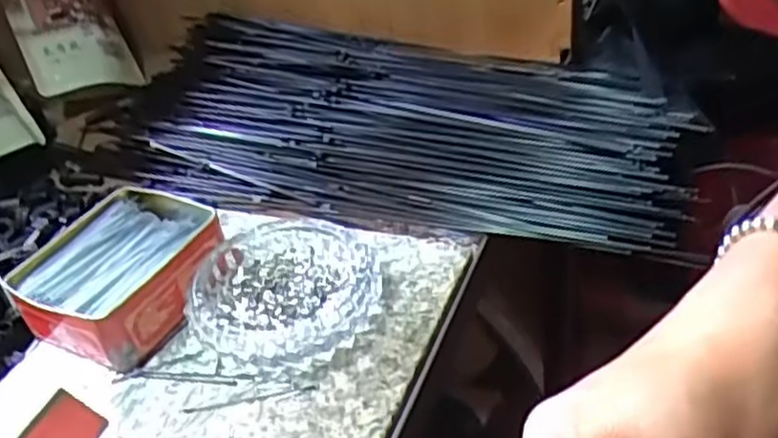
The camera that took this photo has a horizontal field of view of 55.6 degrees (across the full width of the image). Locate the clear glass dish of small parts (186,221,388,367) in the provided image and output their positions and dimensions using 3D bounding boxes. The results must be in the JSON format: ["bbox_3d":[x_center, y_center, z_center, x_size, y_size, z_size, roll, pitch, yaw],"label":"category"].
[{"bbox_3d":[-0.068,0.048,0.481,0.120,0.025,0.112,-3,39,2],"label":"clear glass dish of small parts"}]

